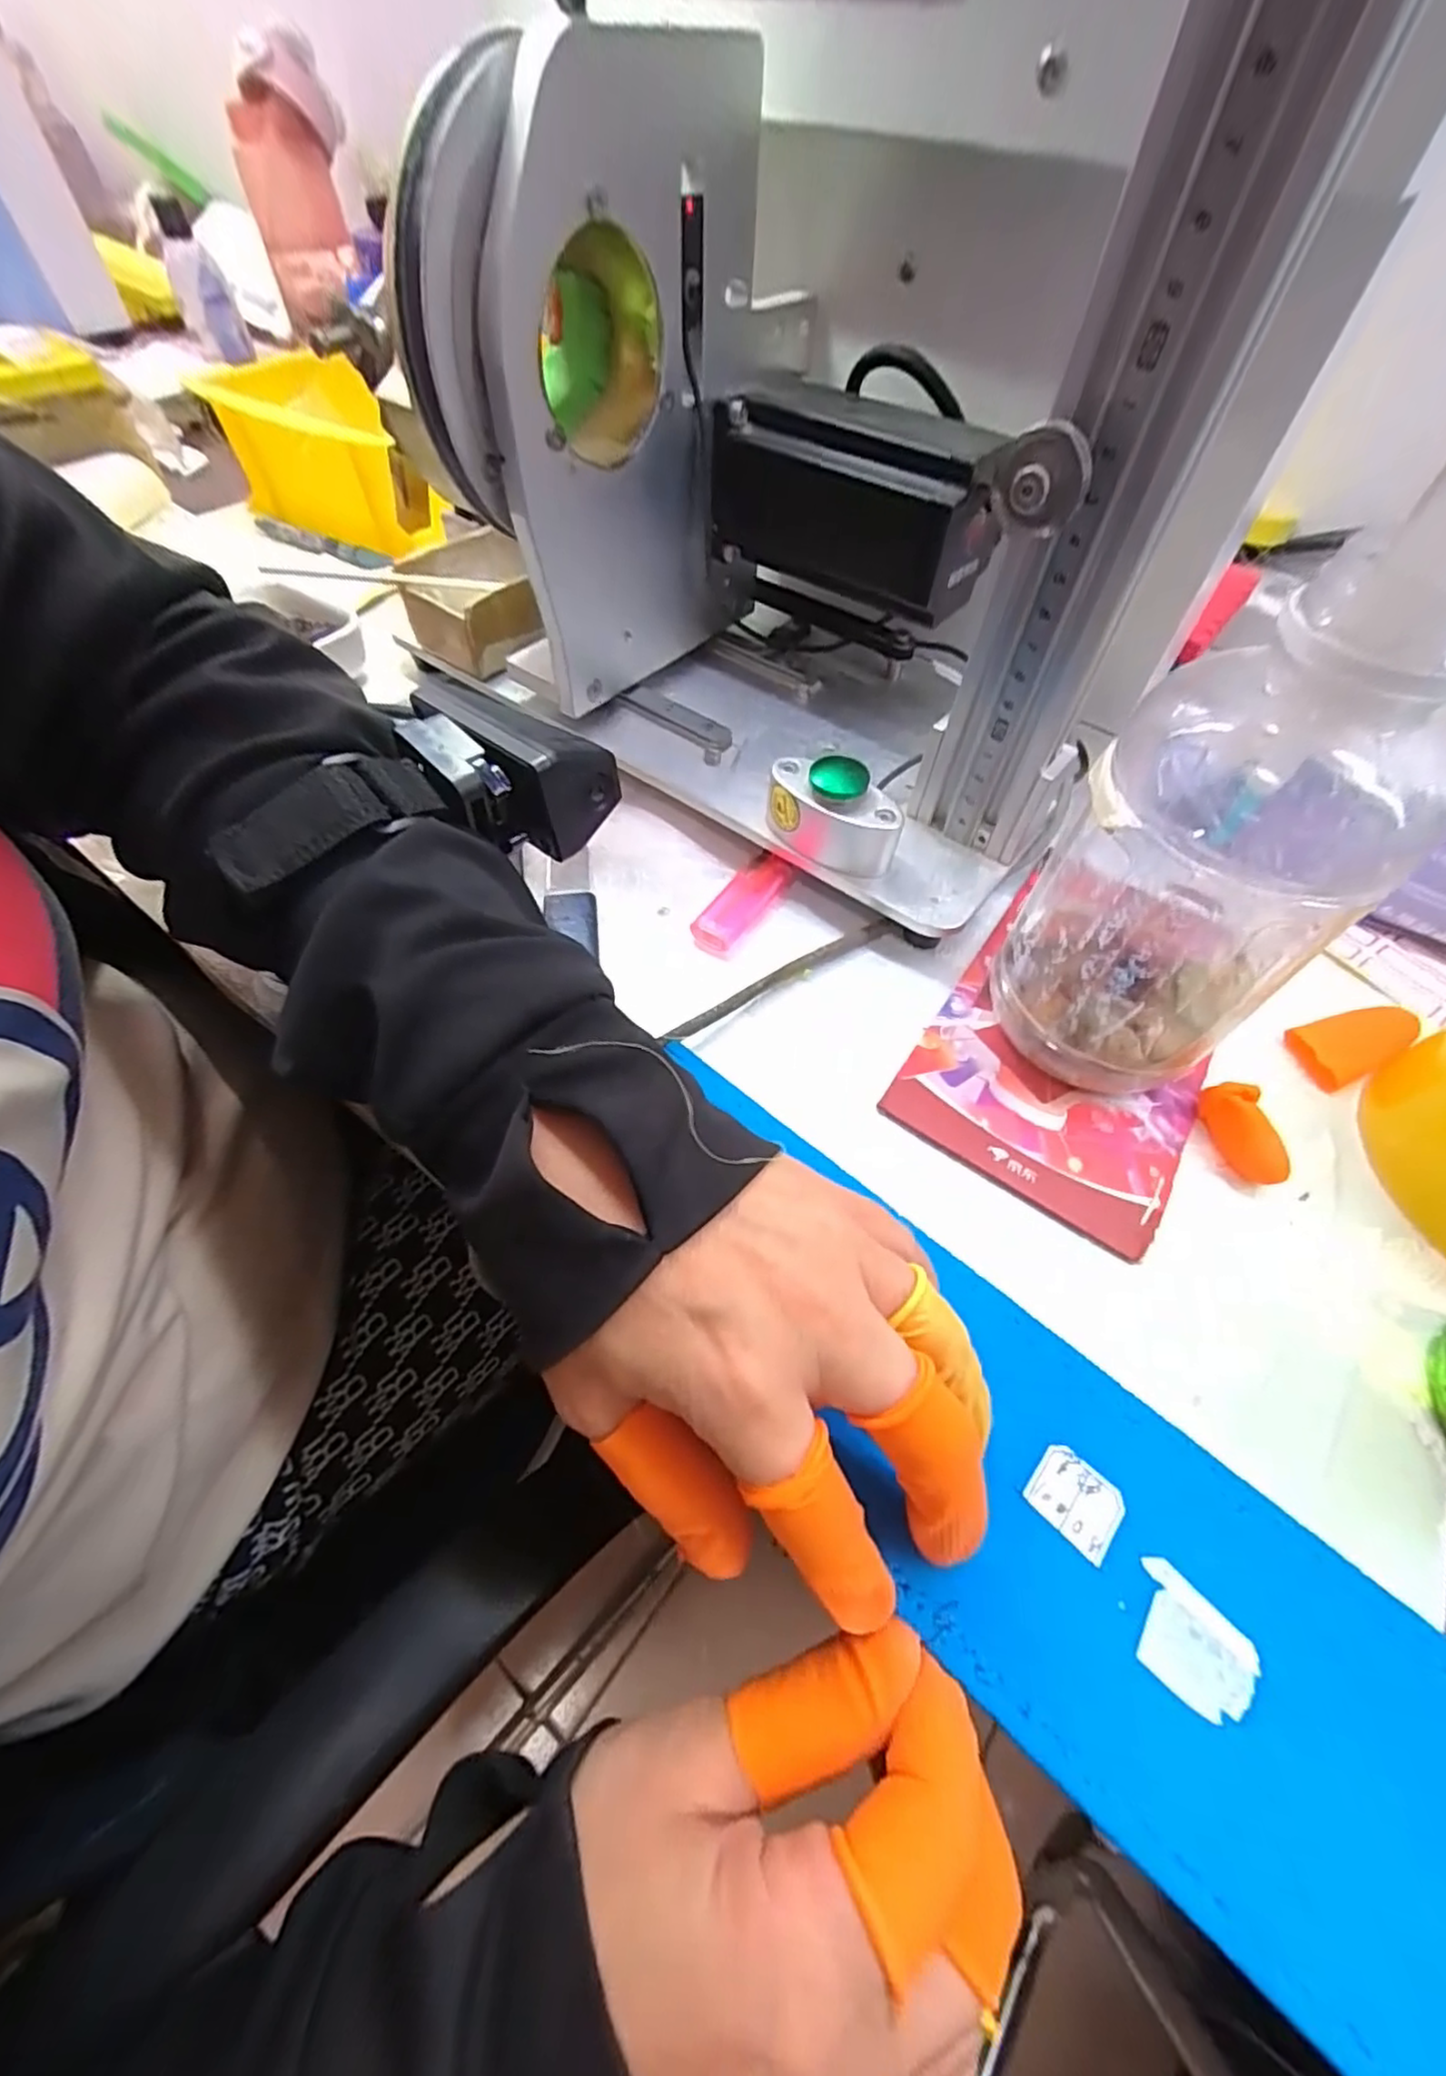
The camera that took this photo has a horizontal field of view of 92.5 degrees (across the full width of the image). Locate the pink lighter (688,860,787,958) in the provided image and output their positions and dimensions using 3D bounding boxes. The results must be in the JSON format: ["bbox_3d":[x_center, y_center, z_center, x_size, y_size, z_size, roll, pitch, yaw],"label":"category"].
[{"bbox_3d":[0.008,-0.056,0.290,0.020,0.012,0.051,29,60,17],"label":"pink lighter"}]

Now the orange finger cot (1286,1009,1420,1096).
[{"bbox_3d":[0.234,0.002,0.257,0.048,0.012,0.024,-20,59,-14],"label":"orange finger cot"}]

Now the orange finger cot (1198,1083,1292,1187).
[{"bbox_3d":[0.174,0.033,0.232,0.014,0.018,0.032,-4,56,-5],"label":"orange finger cot"}]

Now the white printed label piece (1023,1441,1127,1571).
[{"bbox_3d":[0.087,0.113,0.169,0.020,0.004,0.017,37,63,21],"label":"white printed label piece"}]

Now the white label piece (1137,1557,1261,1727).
[{"bbox_3d":[0.105,0.135,0.154,0.026,0.004,0.021,36,62,20],"label":"white label piece"}]

